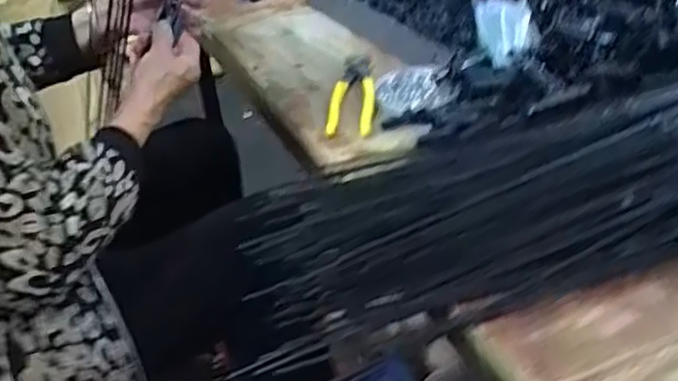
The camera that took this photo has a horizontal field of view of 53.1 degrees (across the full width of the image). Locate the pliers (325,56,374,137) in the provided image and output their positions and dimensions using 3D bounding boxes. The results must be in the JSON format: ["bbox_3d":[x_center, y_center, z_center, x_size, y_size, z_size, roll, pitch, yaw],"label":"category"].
[{"bbox_3d":[0.015,-0.106,0.729,0.046,0.016,0.151,1,34,6],"label":"pliers"}]

